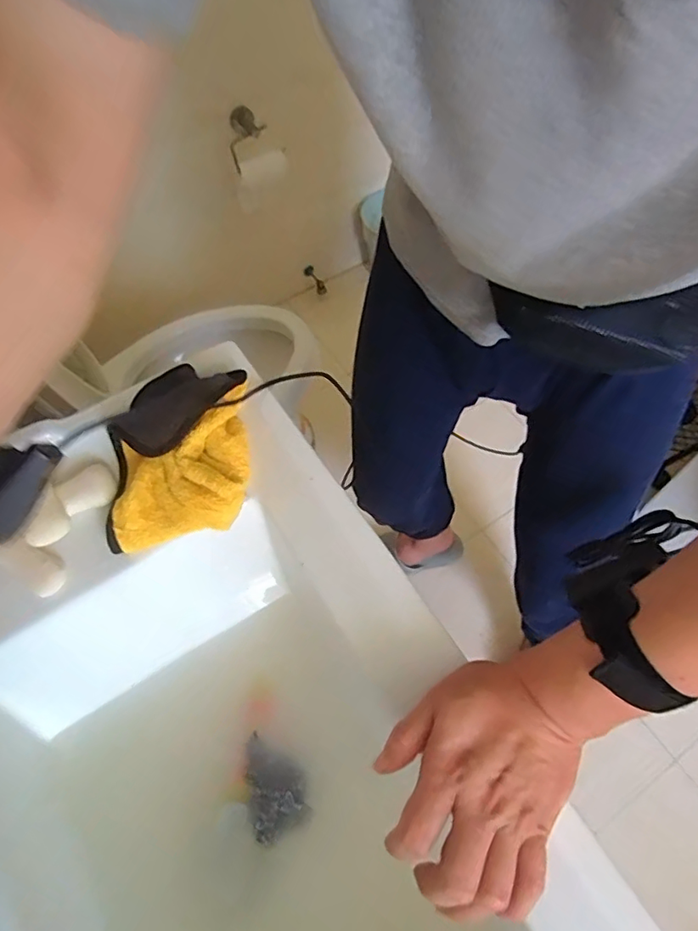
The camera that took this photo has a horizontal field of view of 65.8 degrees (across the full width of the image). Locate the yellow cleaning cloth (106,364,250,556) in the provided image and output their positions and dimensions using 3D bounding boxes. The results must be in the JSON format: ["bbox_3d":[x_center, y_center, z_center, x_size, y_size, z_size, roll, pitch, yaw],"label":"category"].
[{"bbox_3d":[-0.157,-0.019,0.488,0.125,0.054,0.165,-8,60,-2],"label":"yellow cleaning cloth"}]

